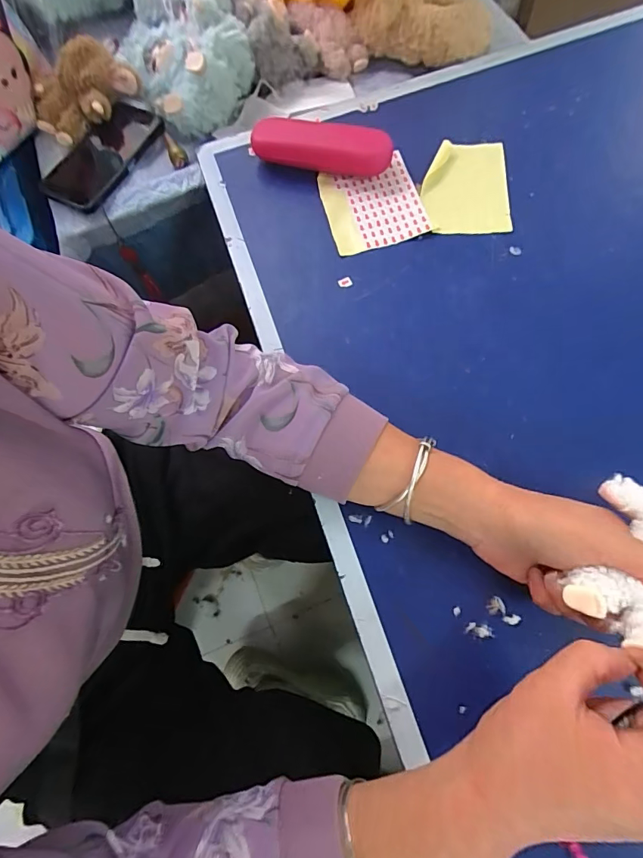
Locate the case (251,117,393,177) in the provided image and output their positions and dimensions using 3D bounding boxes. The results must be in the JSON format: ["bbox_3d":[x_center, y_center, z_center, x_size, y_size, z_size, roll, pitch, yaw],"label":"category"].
[{"bbox_3d":[0.002,-0.306,0.470,0.145,0.037,0.045,11,73,6],"label":"case"}]

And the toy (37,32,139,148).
[{"bbox_3d":[-0.288,-0.408,0.520,0.127,0.056,0.081,-31,73,-8],"label":"toy"}]

